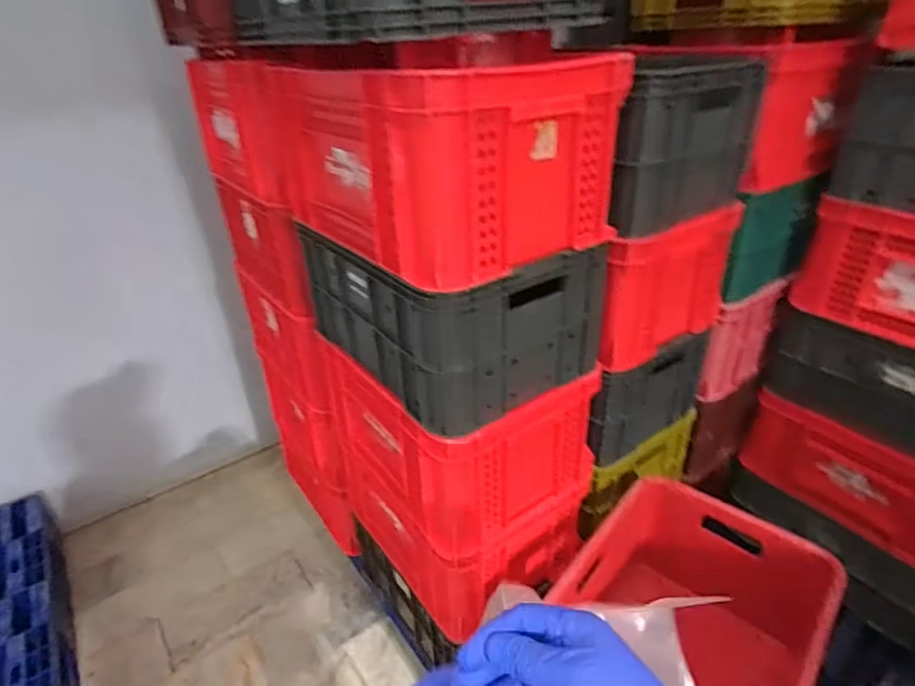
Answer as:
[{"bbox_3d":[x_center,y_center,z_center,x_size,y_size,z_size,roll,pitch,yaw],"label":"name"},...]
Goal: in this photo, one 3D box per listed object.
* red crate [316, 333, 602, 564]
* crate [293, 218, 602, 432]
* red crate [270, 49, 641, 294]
[{"bbox_3d":[-0.001,0.150,1.085,0.343,0.295,0.423,-21,35,-28],"label":"red crate"},{"bbox_3d":[-0.019,-0.091,0.965,0.333,0.221,0.448,-21,35,-28],"label":"crate"},{"bbox_3d":[-0.036,-0.298,0.836,0.353,0.242,0.465,-21,35,-28],"label":"red crate"}]

